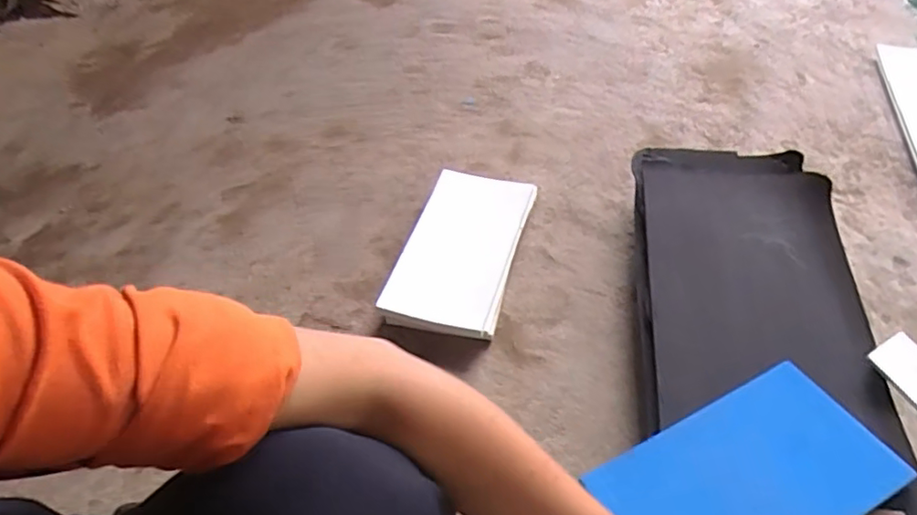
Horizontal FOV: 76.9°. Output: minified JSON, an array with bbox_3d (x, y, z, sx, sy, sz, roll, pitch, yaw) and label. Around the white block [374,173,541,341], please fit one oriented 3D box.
[{"bbox_3d":[0.002,-0.018,0.872,0.173,0.044,0.287,12,52,16],"label":"white block"}]

